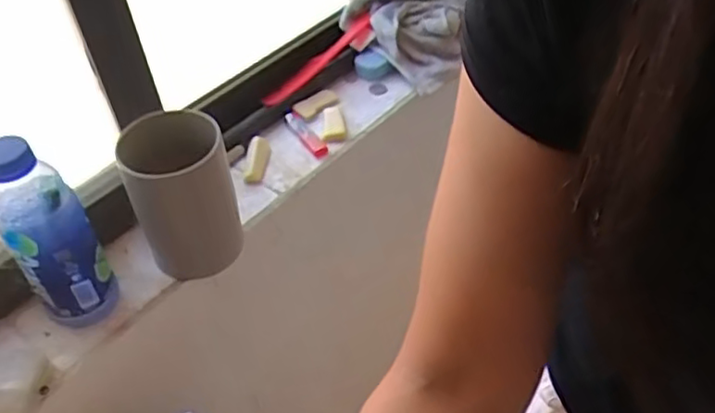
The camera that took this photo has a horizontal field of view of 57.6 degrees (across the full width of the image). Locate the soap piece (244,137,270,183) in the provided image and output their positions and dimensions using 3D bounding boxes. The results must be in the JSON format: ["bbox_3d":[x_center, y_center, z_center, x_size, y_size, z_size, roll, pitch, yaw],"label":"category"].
[{"bbox_3d":[-0.125,-0.058,0.806,0.025,0.017,0.067,4,61,10],"label":"soap piece"}]

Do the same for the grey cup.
[{"bbox_3d":[-0.177,-0.013,0.664,0.097,0.153,0.119,-19,45,-14],"label":"grey cup"}]

